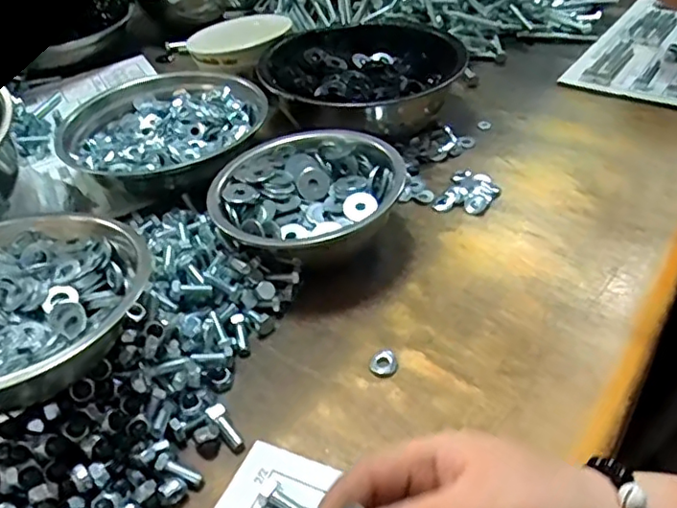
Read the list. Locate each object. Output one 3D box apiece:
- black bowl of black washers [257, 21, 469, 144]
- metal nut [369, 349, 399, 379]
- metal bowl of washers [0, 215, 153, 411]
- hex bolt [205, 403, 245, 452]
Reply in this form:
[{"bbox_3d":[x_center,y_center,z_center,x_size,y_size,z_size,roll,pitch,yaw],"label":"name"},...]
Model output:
[{"bbox_3d":[0.027,-0.206,0.728,0.213,0.072,0.219,-2,41,2],"label":"black bowl of black washers"},{"bbox_3d":[0.034,0.081,0.456,0.021,0.005,0.025,0,41,4],"label":"metal nut"},{"bbox_3d":[-0.220,0.033,0.404,0.127,0.055,0.178,29,51,32],"label":"metal bowl of washers"},{"bbox_3d":[-0.077,0.121,0.418,0.012,0.011,0.037,-29,69,-28],"label":"hex bolt"}]

